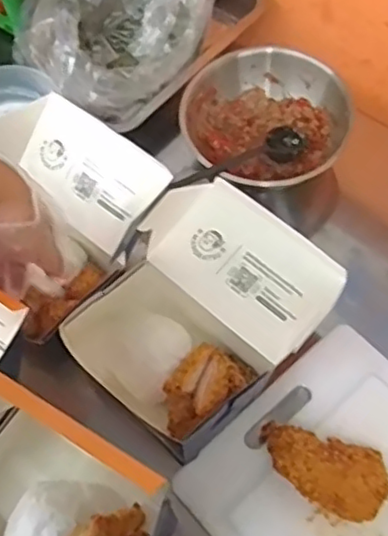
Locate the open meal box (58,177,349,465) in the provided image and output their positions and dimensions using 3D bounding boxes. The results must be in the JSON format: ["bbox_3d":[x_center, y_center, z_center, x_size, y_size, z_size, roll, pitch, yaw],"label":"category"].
[{"bbox_3d":[0.005,0.043,0.656,0.198,0.069,0.233,38,70,20],"label":"open meal box"}]

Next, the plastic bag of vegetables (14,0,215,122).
[{"bbox_3d":[-0.091,-0.303,0.817,0.190,0.122,0.257,37,70,20],"label":"plastic bag of vegetables"}]

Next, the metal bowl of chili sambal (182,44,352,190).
[{"bbox_3d":[0.079,-0.172,0.745,0.170,0.088,0.169,-1,62,2],"label":"metal bowl of chili sambal"}]

